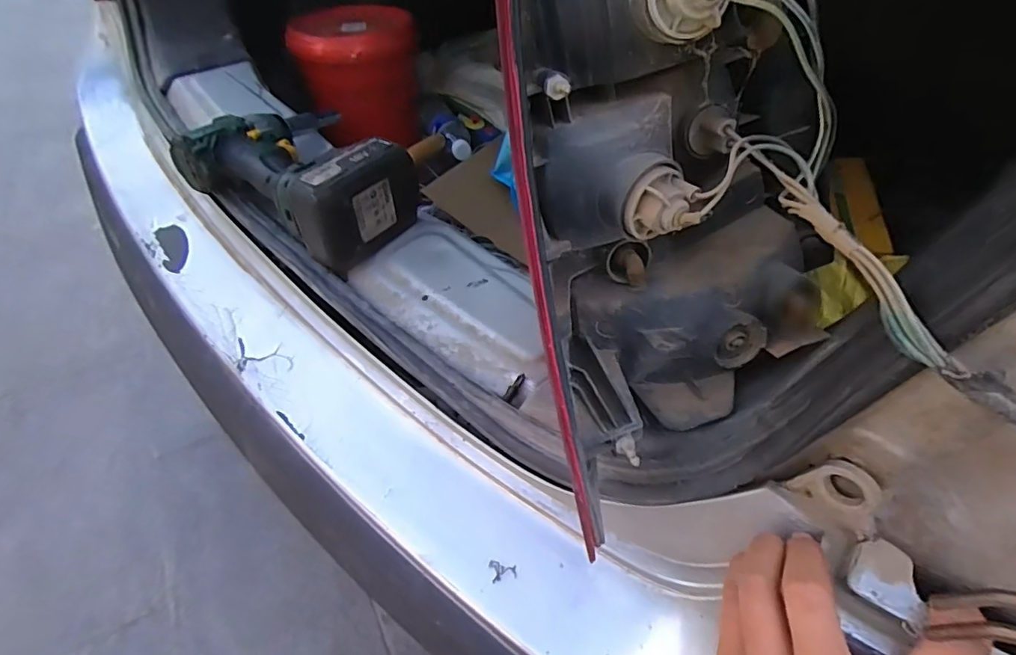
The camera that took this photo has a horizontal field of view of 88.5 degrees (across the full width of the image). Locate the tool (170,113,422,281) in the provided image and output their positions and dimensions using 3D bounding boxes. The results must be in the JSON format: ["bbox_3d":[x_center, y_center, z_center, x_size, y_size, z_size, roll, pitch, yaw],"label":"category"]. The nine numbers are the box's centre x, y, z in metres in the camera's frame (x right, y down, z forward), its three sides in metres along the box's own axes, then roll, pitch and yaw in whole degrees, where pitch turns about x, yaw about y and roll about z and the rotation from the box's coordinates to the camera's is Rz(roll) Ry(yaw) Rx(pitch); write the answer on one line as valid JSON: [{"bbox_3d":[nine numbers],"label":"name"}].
[{"bbox_3d":[-0.199,-0.155,0.503,0.152,0.088,0.235,-34,59,-31],"label":"tool"}]

